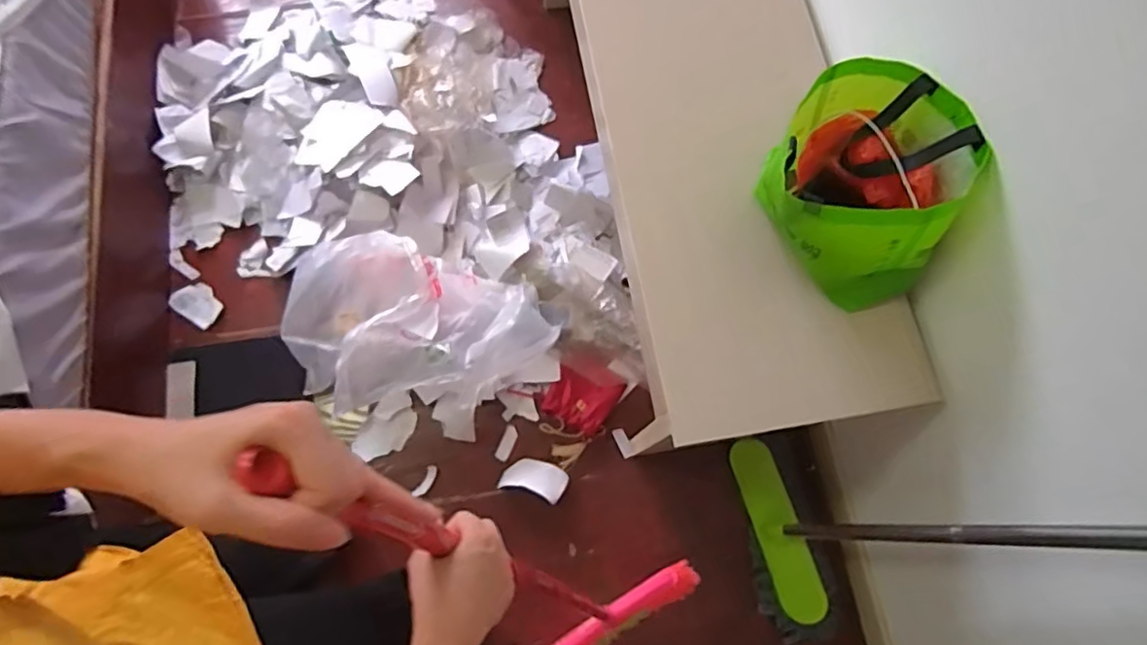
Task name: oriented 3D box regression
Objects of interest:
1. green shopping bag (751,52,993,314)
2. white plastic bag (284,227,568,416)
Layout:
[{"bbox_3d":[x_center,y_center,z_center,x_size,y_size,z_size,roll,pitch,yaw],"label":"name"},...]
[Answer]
[{"bbox_3d":[0.419,-0.200,0.889,0.245,0.209,0.270,21,75,4],"label":"green shopping bag"},{"bbox_3d":[-0.336,-0.007,1.291,0.560,0.150,0.343,-4,74,-3],"label":"white plastic bag"}]

